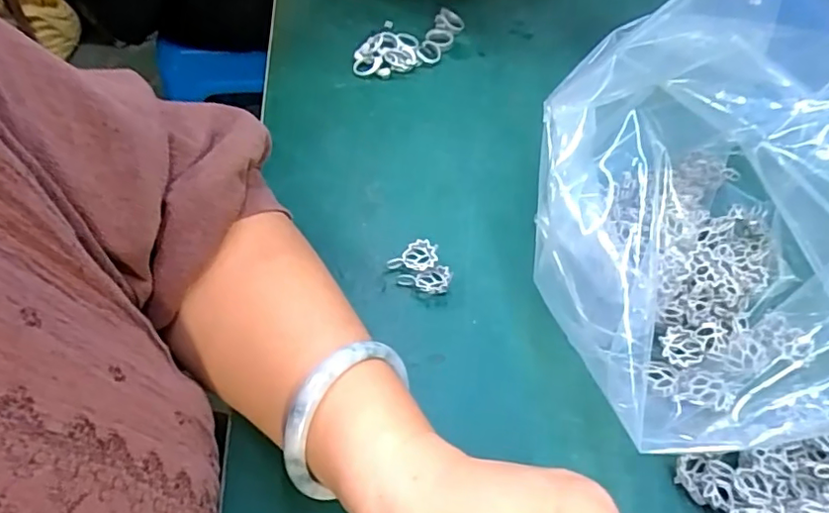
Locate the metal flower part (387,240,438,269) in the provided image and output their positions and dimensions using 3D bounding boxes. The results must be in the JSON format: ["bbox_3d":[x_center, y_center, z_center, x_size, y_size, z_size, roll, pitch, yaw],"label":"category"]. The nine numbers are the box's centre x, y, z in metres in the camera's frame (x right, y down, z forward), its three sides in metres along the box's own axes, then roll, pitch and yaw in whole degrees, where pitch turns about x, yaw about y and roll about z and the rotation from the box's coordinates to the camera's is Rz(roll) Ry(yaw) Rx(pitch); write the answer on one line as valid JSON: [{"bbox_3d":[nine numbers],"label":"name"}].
[{"bbox_3d":[-0.002,-0.001,0.356,0.029,0.009,0.019,-1,51,-3],"label":"metal flower part"}]

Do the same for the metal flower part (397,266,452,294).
[{"bbox_3d":[0.006,0.014,0.346,0.030,0.007,0.014,-9,52,-10],"label":"metal flower part"}]

